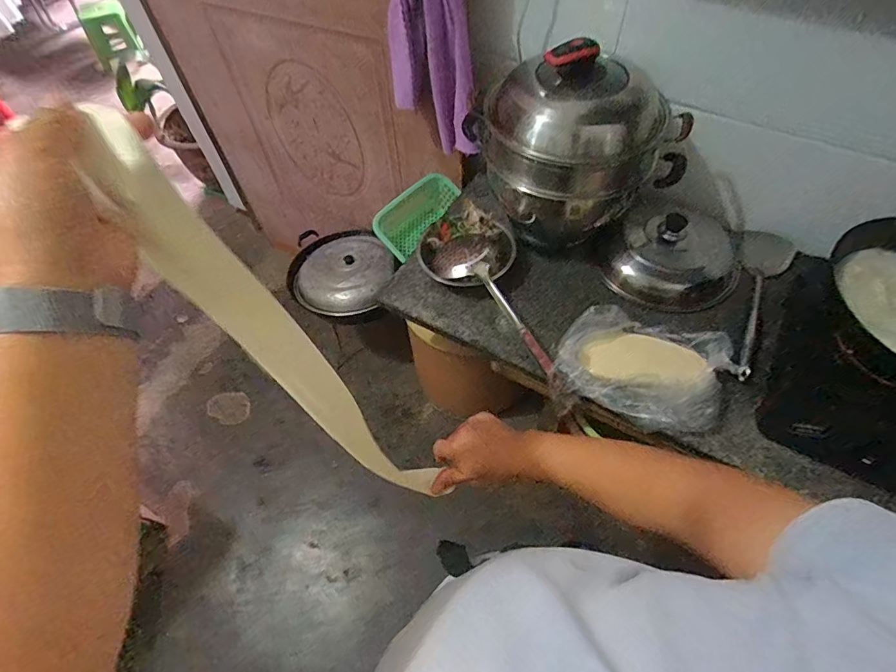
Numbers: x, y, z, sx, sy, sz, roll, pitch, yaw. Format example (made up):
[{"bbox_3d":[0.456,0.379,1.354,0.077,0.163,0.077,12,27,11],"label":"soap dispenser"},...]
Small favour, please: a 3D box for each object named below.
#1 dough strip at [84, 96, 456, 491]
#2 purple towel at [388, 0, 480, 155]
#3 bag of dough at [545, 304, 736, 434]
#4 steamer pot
[{"bbox_3d":[-0.125,0.035,0.418,0.039,0.468,0.048,14,57,35],"label":"dough strip"},{"bbox_3d":[-0.029,-0.565,0.954,0.188,0.393,0.068,13,56,14],"label":"purple towel"},{"bbox_3d":[0.346,0.057,0.838,0.291,0.102,0.211,17,60,12],"label":"bag of dough"},{"bbox_3d":[0.238,-0.370,0.886,0.329,0.304,0.240,-19,59,-10],"label":"steamer pot"}]

